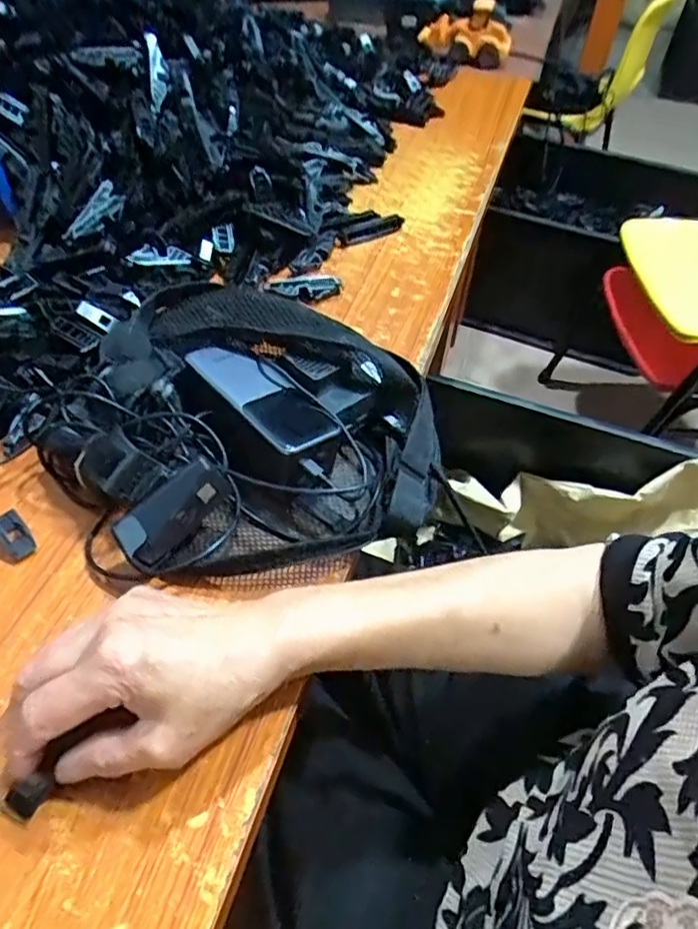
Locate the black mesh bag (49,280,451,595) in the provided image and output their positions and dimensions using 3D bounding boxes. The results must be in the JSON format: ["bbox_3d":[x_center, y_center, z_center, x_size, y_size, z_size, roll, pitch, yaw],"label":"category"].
[{"bbox_3d":[-0.068,-0.035,0.443,0.262,0.070,0.247,7,51,6],"label":"black mesh bag"}]

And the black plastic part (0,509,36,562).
[{"bbox_3d":[-0.224,0.047,0.408,0.019,0.004,0.037,-37,71,-22],"label":"black plastic part"}]

